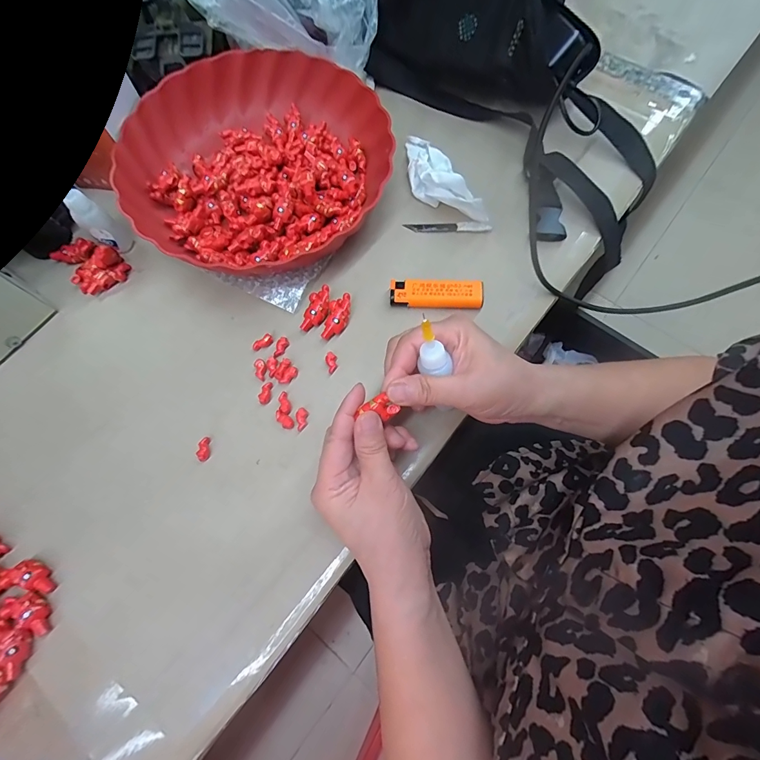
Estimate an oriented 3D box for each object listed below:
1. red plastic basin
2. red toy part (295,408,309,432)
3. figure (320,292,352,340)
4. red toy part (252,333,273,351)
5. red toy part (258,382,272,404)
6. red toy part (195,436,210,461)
[{"bbox_3d":[-0.120,-0.204,0.372,0.228,0.062,0.235,-1,70,2],"label":"red plastic basin"},{"bbox_3d":[-0.064,0.032,0.312,0.009,0.004,0.018,2,70,3],"label":"red toy part"},{"bbox_3d":[-0.037,-0.055,0.331,0.020,0.010,0.042,21,84,10],"label":"figure"},{"bbox_3d":[-0.102,-0.033,0.334,0.018,0.007,0.008,-27,71,-7],"label":"red toy part"},{"bbox_3d":[-0.095,0.011,0.320,0.009,0.005,0.018,6,70,5],"label":"red toy part"},{"bbox_3d":[-0.141,0.055,0.307,0.008,0.006,0.020,-6,70,0],"label":"red toy part"}]

